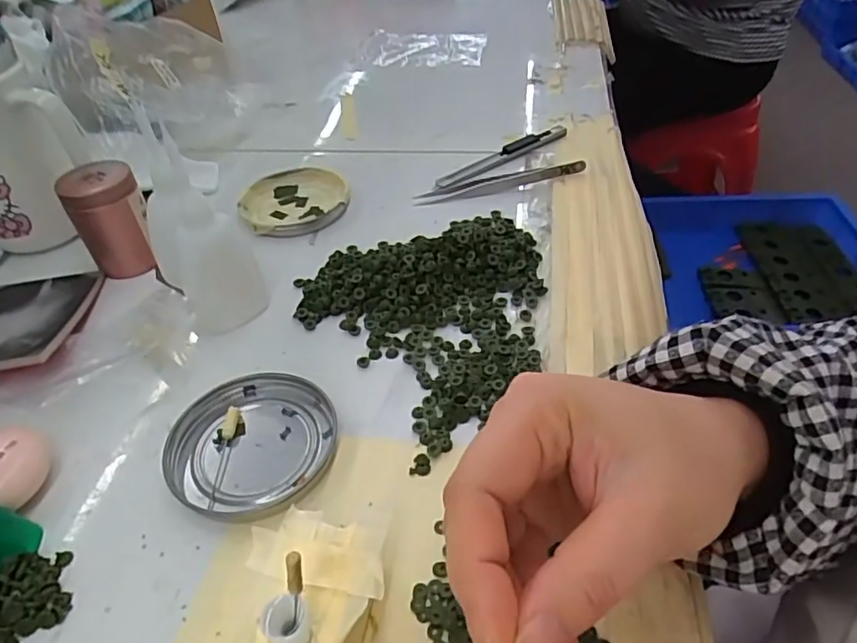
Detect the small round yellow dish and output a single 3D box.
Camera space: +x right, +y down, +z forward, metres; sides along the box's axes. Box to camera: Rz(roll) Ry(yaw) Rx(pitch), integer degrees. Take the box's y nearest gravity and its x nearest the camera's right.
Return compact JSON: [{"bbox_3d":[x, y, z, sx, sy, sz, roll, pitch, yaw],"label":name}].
[{"bbox_3d":[-0.101,-0.092,0.446,0.078,0.009,0.078,-2,43,2],"label":"small round yellow dish"}]

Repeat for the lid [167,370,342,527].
[{"bbox_3d":[-0.085,0.057,0.285,0.079,0.008,0.074,-2,43,2],"label":"lid"}]

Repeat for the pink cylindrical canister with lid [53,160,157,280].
[{"bbox_3d":[-0.205,-0.067,0.384,0.042,0.061,0.038,-26,47,-21],"label":"pink cylindrical canister with lid"}]

